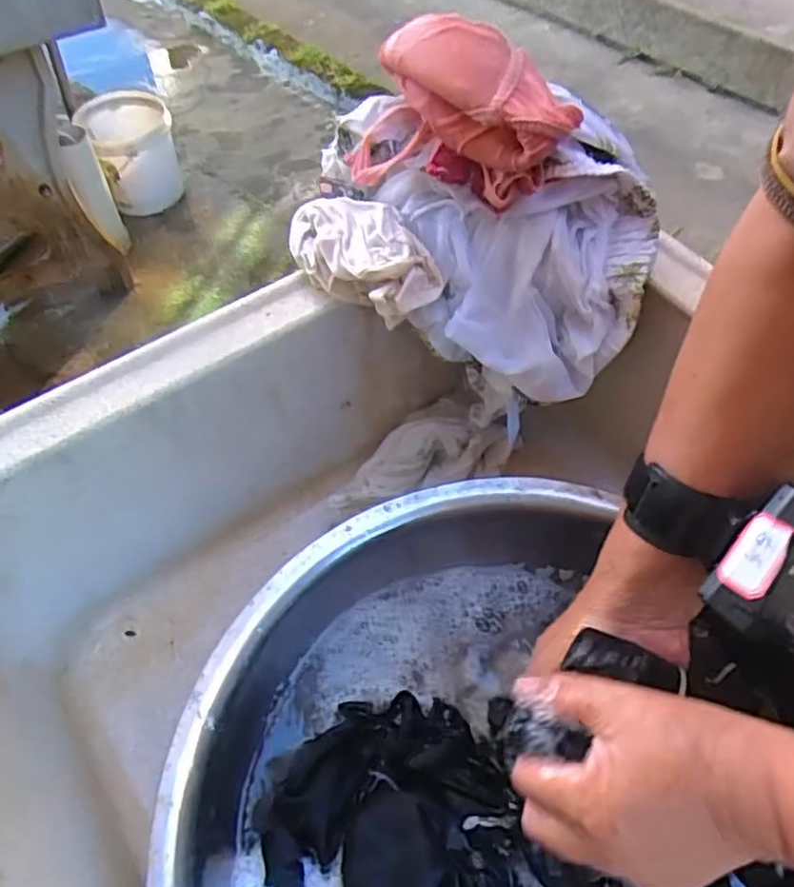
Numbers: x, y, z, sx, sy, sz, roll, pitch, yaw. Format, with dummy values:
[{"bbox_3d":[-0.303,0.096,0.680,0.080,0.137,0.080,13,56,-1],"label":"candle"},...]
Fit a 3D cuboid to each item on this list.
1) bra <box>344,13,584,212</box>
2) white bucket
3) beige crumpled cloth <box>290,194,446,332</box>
[{"bbox_3d":[0.043,-0.207,0.423,0.137,0.076,0.095,20,57,13],"label":"bra"},{"bbox_3d":[-0.626,-0.686,1.637,0.205,0.184,0.215,-18,57,-13],"label":"white bucket"},{"bbox_3d":[-0.020,-0.124,0.451,0.066,0.044,0.112,-36,63,-22],"label":"beige crumpled cloth"}]

